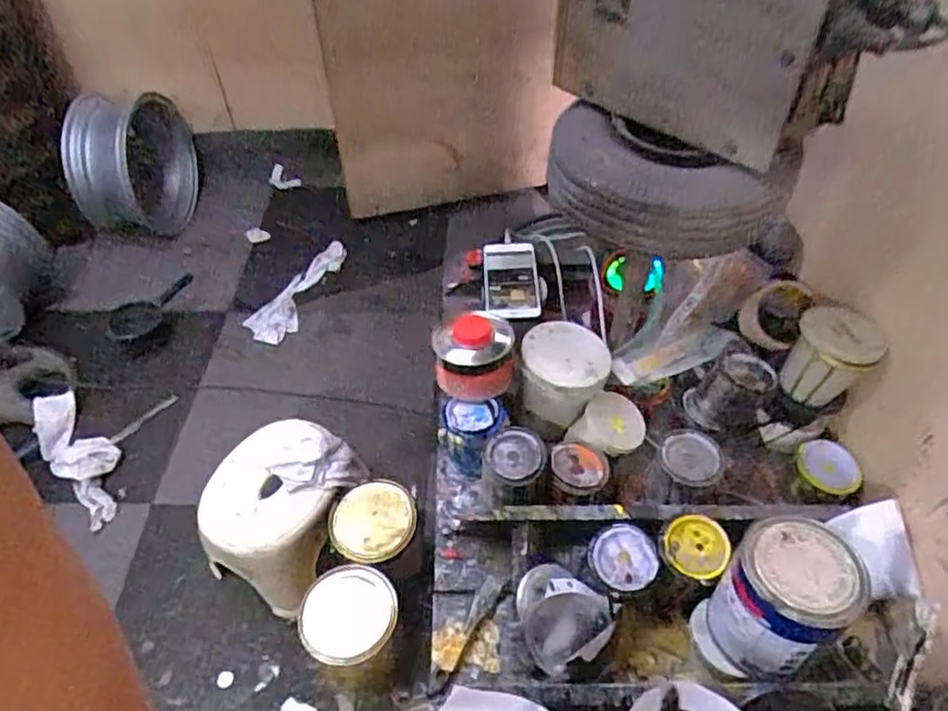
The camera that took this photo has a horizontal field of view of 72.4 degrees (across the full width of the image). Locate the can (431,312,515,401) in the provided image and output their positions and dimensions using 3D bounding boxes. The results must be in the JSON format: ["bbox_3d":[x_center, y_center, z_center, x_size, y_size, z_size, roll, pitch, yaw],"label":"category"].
[{"bbox_3d":[-0.001,-0.004,0.808,0.105,0.069,0.102,0,50,0],"label":"can"}]

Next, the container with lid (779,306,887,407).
[{"bbox_3d":[0.427,-0.002,0.774,0.092,0.078,0.104,30,56,23],"label":"container with lid"}]

